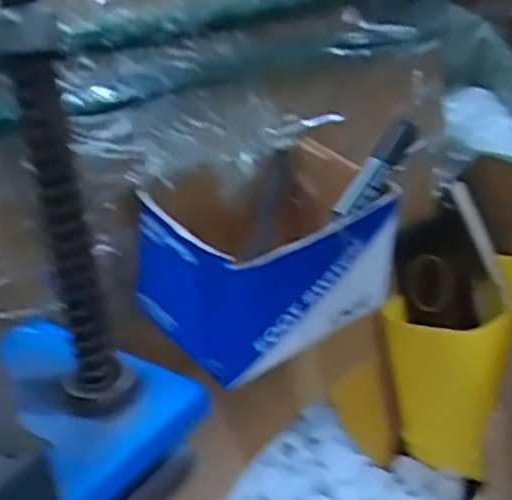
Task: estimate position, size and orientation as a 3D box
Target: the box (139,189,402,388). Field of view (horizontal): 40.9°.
[{"bbox_3d":[0.008,0.004,0.369,0.125,0.073,0.089,-22,31,-32],"label":"box"}]

